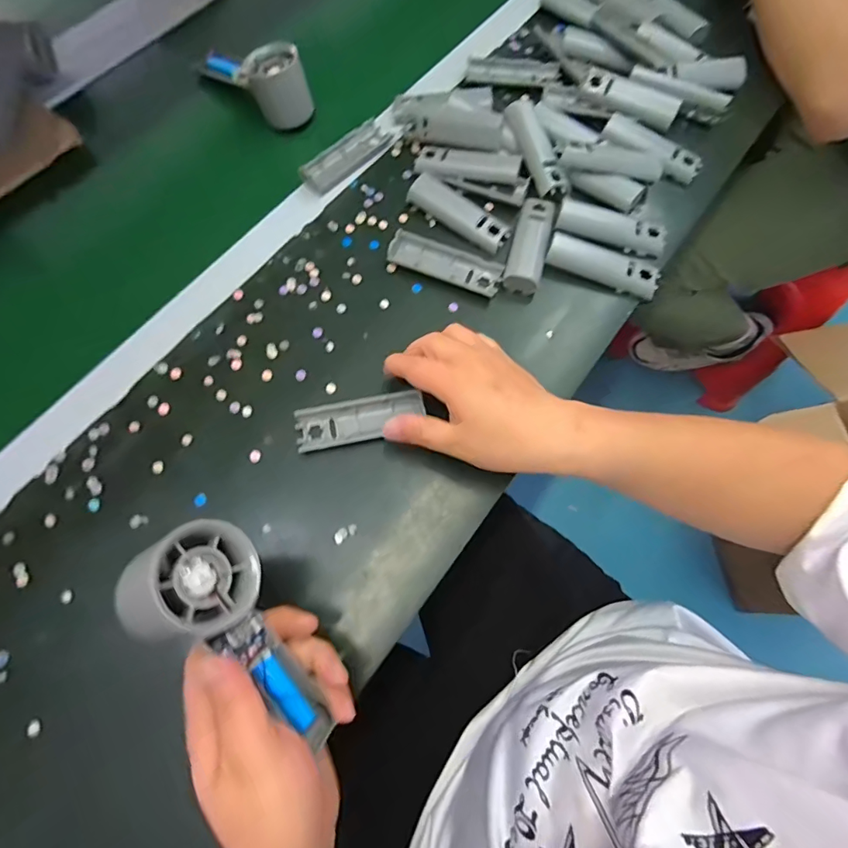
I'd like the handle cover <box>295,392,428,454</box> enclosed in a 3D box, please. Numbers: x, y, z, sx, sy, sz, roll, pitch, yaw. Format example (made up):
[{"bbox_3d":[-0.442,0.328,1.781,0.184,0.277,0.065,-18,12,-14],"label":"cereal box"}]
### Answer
[{"bbox_3d":[-0.051,-0.004,0.383,0.103,0.012,0.035,-16,69,-2],"label":"handle cover"}]

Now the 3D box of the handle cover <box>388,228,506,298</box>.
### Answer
[{"bbox_3d":[0.020,-0.147,0.432,0.104,0.015,0.035,22,71,8],"label":"handle cover"}]

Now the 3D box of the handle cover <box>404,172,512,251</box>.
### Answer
[{"bbox_3d":[0.034,-0.203,0.446,0.103,0.019,0.029,34,73,11],"label":"handle cover"}]

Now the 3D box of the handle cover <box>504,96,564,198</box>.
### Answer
[{"bbox_3d":[0.108,-0.273,0.465,0.032,0.025,0.103,-13,70,-5],"label":"handle cover"}]

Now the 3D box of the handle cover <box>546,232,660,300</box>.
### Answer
[{"bbox_3d":[0.163,-0.145,0.433,0.102,0.028,0.030,19,71,7],"label":"handle cover"}]

